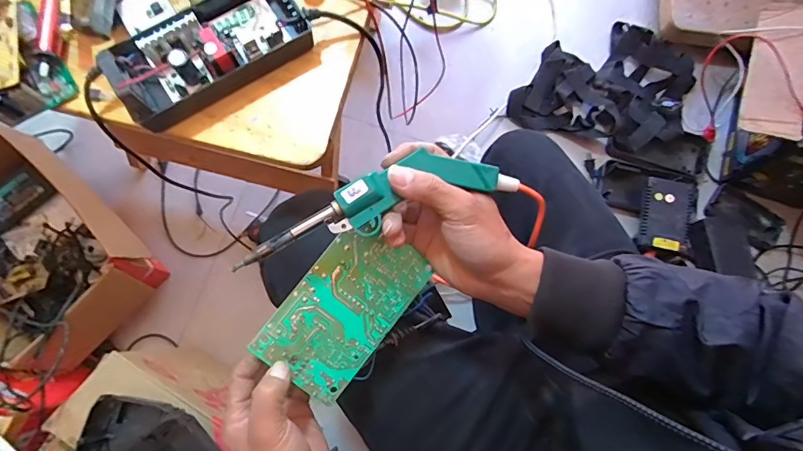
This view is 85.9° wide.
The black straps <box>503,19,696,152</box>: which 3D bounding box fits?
[{"bbox_3d":[0.473,-0.343,1.014,0.412,0.055,0.323,10,77,2],"label":"black straps"}]

